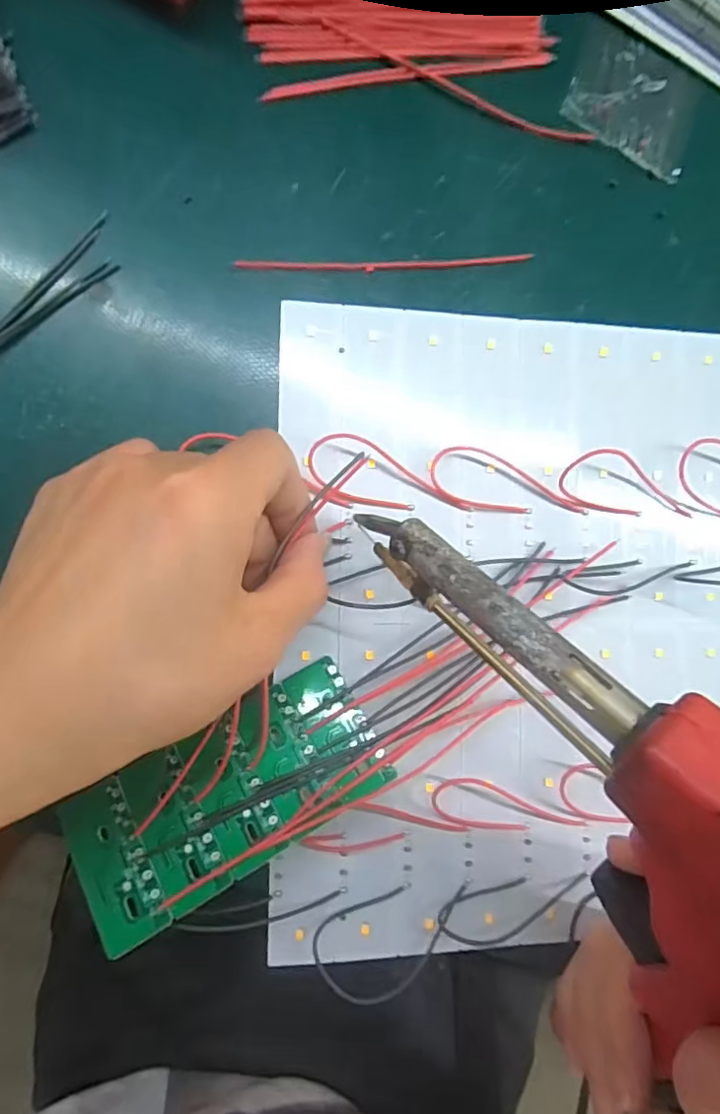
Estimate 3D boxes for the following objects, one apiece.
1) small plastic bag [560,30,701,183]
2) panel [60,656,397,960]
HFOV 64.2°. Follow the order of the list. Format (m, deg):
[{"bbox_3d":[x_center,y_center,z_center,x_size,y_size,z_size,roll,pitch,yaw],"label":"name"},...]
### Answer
[{"bbox_3d":[0.114,-0.188,0.233,0.055,0.004,0.050,25,85,-7],"label":"small plastic bag"},{"bbox_3d":[-0.042,0.077,0.186,0.099,0.005,0.046,-29,72,-13],"label":"panel"}]

